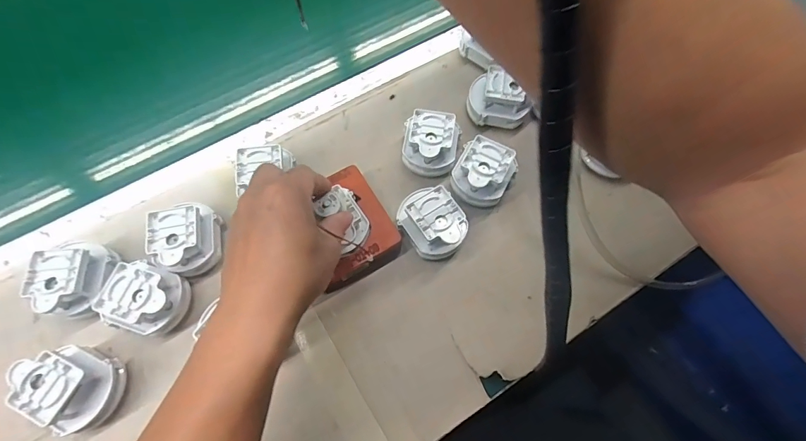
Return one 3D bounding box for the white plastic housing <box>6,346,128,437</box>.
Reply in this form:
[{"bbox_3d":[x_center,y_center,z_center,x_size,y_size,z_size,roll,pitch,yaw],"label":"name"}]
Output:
[{"bbox_3d":[-0.281,0.141,0.335,0.070,0.047,0.060,13,68,3],"label":"white plastic housing"}]

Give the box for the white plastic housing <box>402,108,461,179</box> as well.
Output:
[{"bbox_3d":[0.031,-0.081,0.430,0.058,0.046,0.055,10,68,2],"label":"white plastic housing"}]

